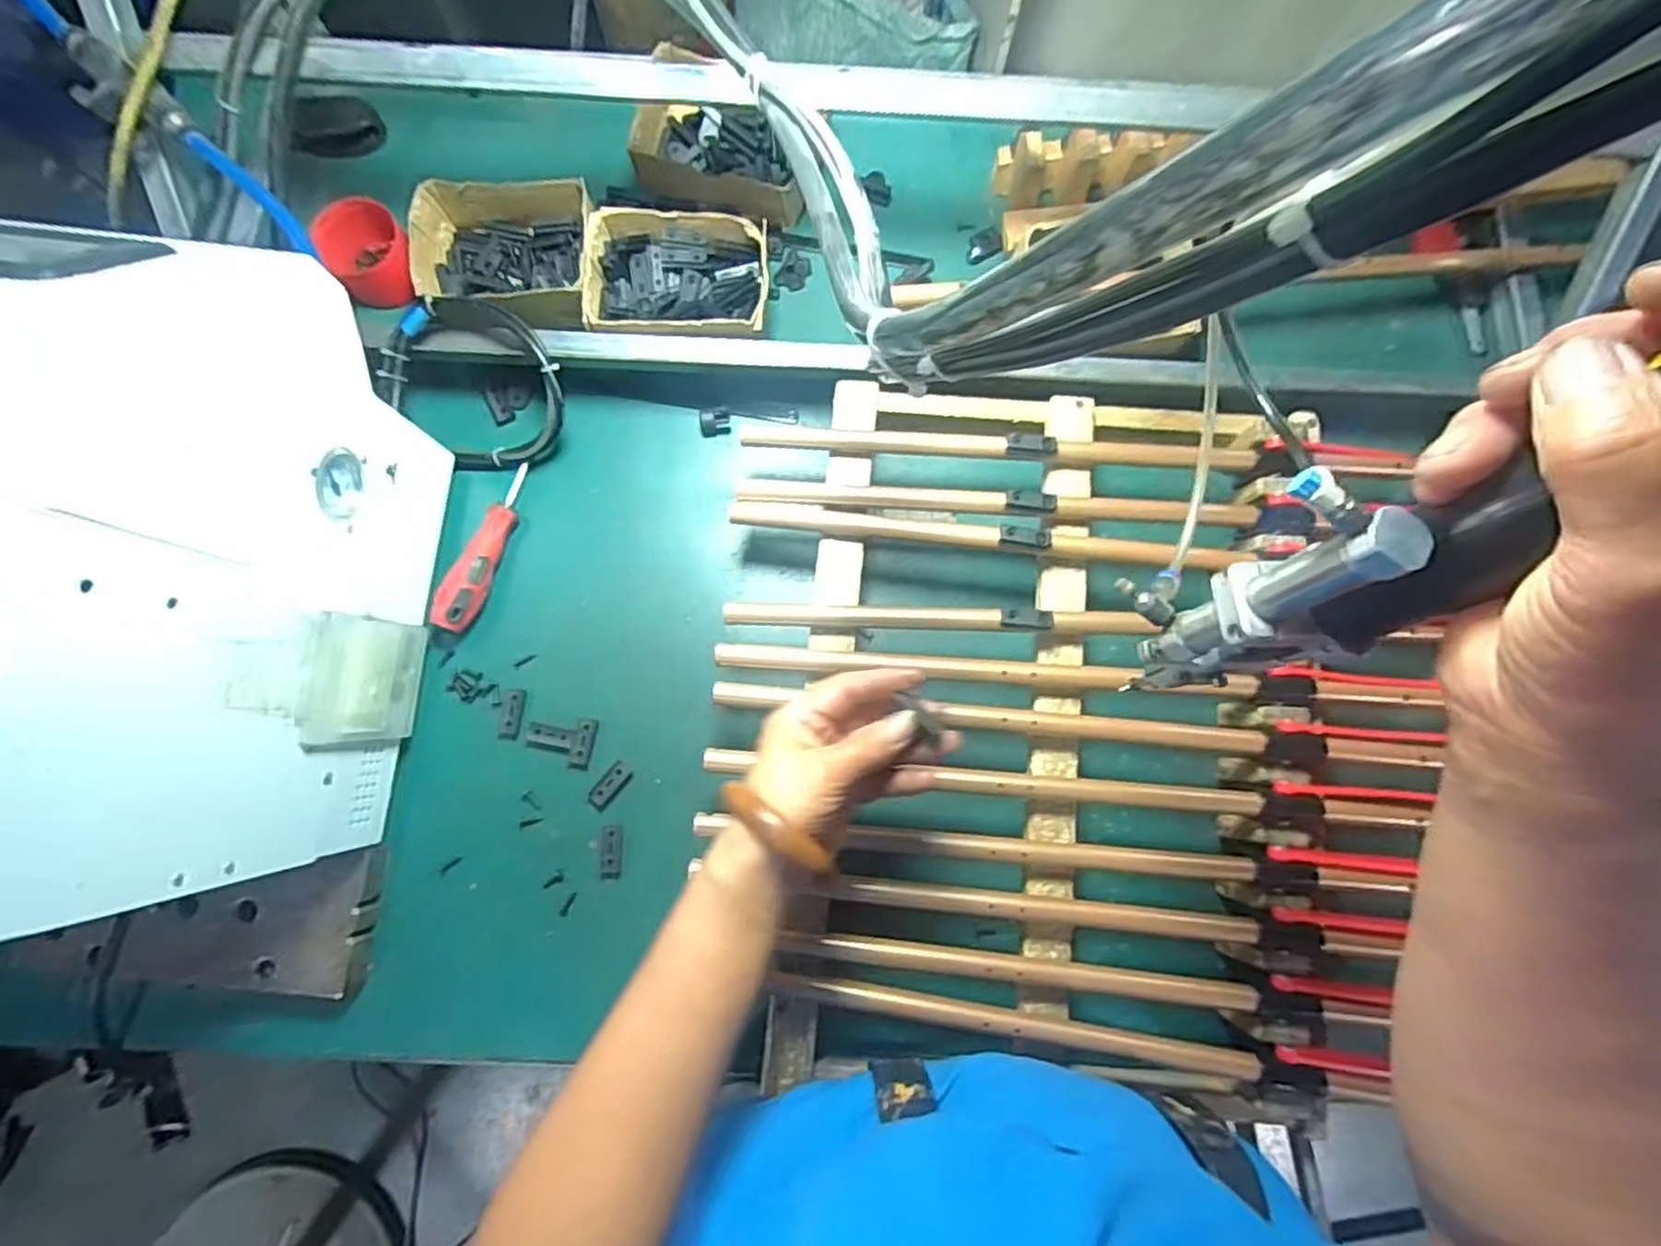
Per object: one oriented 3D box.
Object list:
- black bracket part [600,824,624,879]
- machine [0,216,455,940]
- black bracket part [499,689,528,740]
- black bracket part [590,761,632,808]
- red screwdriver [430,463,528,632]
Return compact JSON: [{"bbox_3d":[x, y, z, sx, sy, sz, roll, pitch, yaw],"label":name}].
[{"bbox_3d":[-0.161,0.169,0.524,0.015,0.004,0.039,1,81,-1],"label":"black bracket part"},{"bbox_3d":[-0.409,-0.034,0.413,0.213,0.292,0.339,5,81,-1],"label":"machine"},{"bbox_3d":[-0.241,0.069,0.538,0.017,0.005,0.038,6,81,0],"label":"black bracket part"},{"bbox_3d":[-0.166,0.121,0.535,0.015,0.005,0.036,39,82,4],"label":"black bracket part"},{"bbox_3d":[-0.265,-0.060,0.545,0.028,0.026,0.137,17,81,1],"label":"red screwdriver"}]

